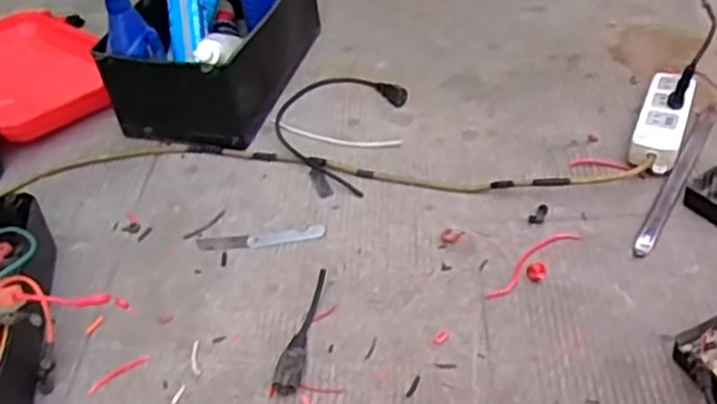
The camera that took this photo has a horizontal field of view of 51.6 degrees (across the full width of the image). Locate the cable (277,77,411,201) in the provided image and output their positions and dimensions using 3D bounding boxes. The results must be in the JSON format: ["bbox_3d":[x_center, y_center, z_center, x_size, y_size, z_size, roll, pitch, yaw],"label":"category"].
[{"bbox_3d":[-0.037,-0.109,0.984,0.168,0.021,0.237,9,44,18],"label":"cable"}]

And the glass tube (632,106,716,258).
[{"bbox_3d":[0.369,-0.038,0.851,0.022,0.022,0.276,19,47,27],"label":"glass tube"}]

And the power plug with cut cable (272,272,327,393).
[{"bbox_3d":[-0.055,0.128,0.730,0.021,0.026,0.138,4,42,12],"label":"power plug with cut cable"}]

